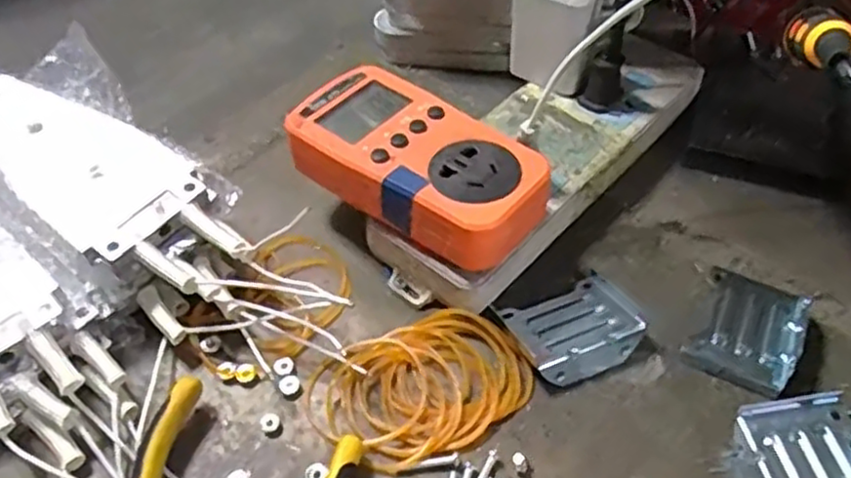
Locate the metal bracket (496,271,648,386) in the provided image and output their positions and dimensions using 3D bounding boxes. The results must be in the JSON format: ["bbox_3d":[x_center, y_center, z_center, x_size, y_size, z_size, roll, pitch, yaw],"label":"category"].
[{"bbox_3d":[0.073,0.041,0.340,0.060,0.015,0.048,-19,52,-14],"label":"metal bracket"}]

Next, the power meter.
[{"bbox_3d":[-0.004,-0.037,0.346,0.122,0.032,0.065,32,58,25],"label":"power meter"}]

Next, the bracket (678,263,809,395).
[{"bbox_3d":[0.154,0.044,0.340,0.045,0.009,0.057,25,55,20],"label":"bracket"}]

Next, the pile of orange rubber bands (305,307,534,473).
[{"bbox_3d":[-0.002,0.067,0.322,0.096,0.007,0.063,-17,52,-13],"label":"pile of orange rubber bands"}]

